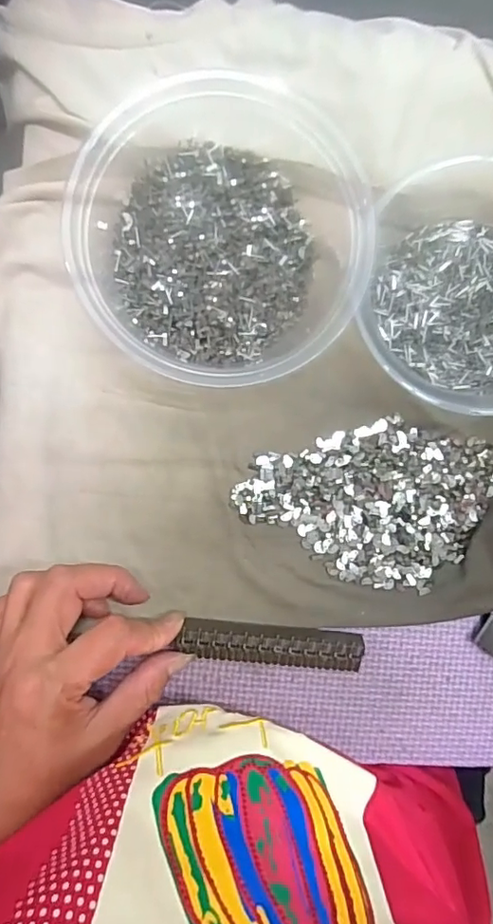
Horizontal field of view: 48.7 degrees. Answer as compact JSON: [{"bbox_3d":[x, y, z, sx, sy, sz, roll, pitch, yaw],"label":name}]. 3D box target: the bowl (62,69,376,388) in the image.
[{"bbox_3d":[-0.013,-0.105,0.263,0.132,0.051,0.131,0,91,-8],"label":"bowl"}]

